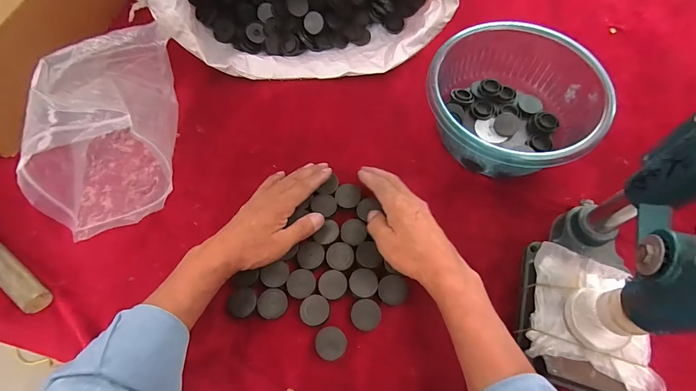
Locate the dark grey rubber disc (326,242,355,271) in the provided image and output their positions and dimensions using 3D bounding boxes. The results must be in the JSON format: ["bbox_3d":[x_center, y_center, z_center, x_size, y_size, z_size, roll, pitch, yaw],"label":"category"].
[{"bbox_3d":[-0.009,0.071,0.410,0.032,0.004,0.032,-1,64,1],"label":"dark grey rubber disc"}]

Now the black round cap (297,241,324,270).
[{"bbox_3d":[-0.044,0.069,0.411,0.031,0.004,0.033,-1,64,1],"label":"black round cap"}]

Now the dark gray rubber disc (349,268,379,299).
[{"bbox_3d":[0.018,0.099,0.394,0.031,0.004,0.031,-1,64,1],"label":"dark gray rubber disc"}]

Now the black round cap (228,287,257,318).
[{"bbox_3d":[-0.119,0.121,0.394,0.032,0.014,0.031,-1,64,1],"label":"black round cap"}]

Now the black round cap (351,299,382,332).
[{"bbox_3d":[0.019,0.130,0.380,0.031,0.004,0.032,-1,81,8],"label":"black round cap"}]

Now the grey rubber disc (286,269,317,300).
[{"bbox_3d":[-0.053,0.100,0.397,0.032,0.004,0.032,8,65,5],"label":"grey rubber disc"}]

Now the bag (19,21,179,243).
[{"bbox_3d":[-0.303,-0.101,0.435,0.139,0.147,0.239,-9,65,-3],"label":"bag"}]

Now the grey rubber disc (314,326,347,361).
[{"bbox_3d":[-0.018,0.158,0.372,0.032,0.019,0.032,-1,64,1],"label":"grey rubber disc"}]

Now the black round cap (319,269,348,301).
[{"bbox_3d":[-0.017,0.100,0.395,0.031,0.004,0.032,-1,64,1],"label":"black round cap"}]

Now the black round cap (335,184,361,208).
[{"bbox_3d":[0.000,0.003,0.450,0.031,0.013,0.033,-1,64,1],"label":"black round cap"}]

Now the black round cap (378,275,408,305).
[{"bbox_3d":[0.051,0.106,0.392,0.031,0.005,0.032,9,65,6],"label":"black round cap"}]

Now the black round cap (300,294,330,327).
[{"bbox_3d":[-0.037,0.127,0.388,0.031,0.005,0.032,-1,64,1],"label":"black round cap"}]

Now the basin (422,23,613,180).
[{"bbox_3d":[0.209,-0.120,0.460,0.204,0.093,0.190,-1,64,1],"label":"basin"}]

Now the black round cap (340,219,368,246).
[{"bbox_3d":[0.007,0.044,0.422,0.031,0.004,0.033,-1,64,1],"label":"black round cap"}]

